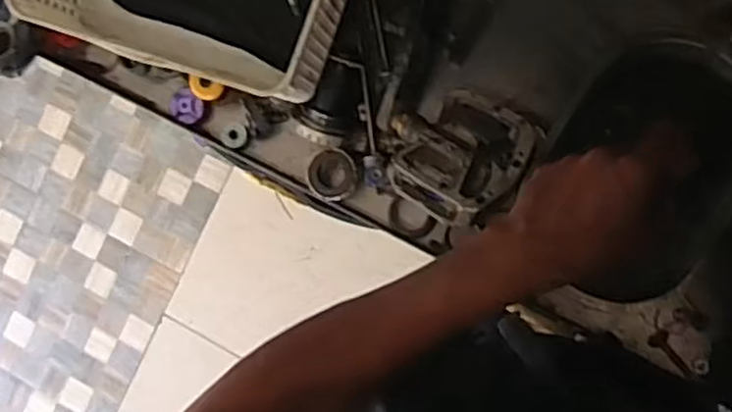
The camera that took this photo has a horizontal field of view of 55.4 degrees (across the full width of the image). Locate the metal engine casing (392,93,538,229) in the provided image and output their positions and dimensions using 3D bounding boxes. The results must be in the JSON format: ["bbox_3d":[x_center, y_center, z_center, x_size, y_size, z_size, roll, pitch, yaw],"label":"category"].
[{"bbox_3d":[0.080,-0.034,0.559,0.106,0.050,0.103,33,84,33],"label":"metal engine casing"}]

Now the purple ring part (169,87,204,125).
[{"bbox_3d":[-0.162,-0.089,0.634,0.029,0.012,0.029,0,90,10],"label":"purple ring part"}]

